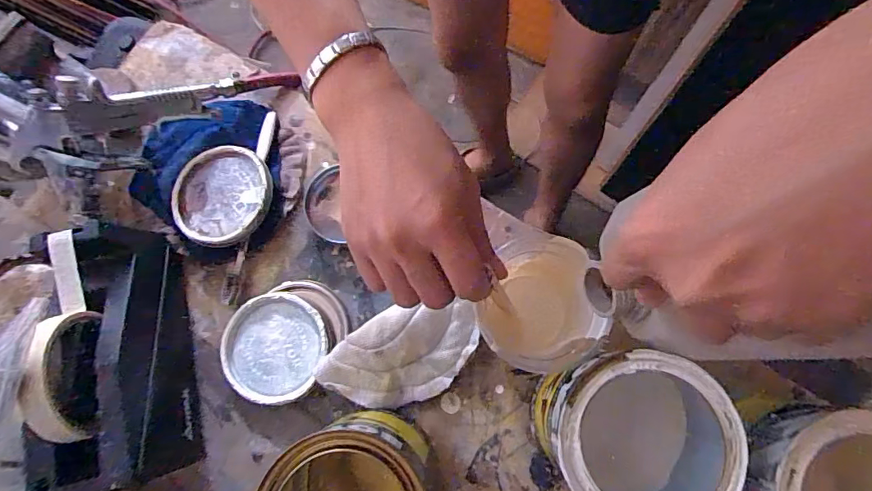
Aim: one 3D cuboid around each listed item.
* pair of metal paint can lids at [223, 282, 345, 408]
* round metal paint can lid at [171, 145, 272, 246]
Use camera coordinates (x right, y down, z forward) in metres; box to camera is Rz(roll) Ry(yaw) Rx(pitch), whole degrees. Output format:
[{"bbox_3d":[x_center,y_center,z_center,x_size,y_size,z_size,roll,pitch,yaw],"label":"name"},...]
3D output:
[{"bbox_3d":[-0.136,0.080,0.422,0.089,0.019,0.106,31,80,8],"label":"pair of metal paint can lids"},{"bbox_3d":[-0.197,-0.047,0.447,0.090,0.023,0.095,0,77,1],"label":"round metal paint can lid"}]

